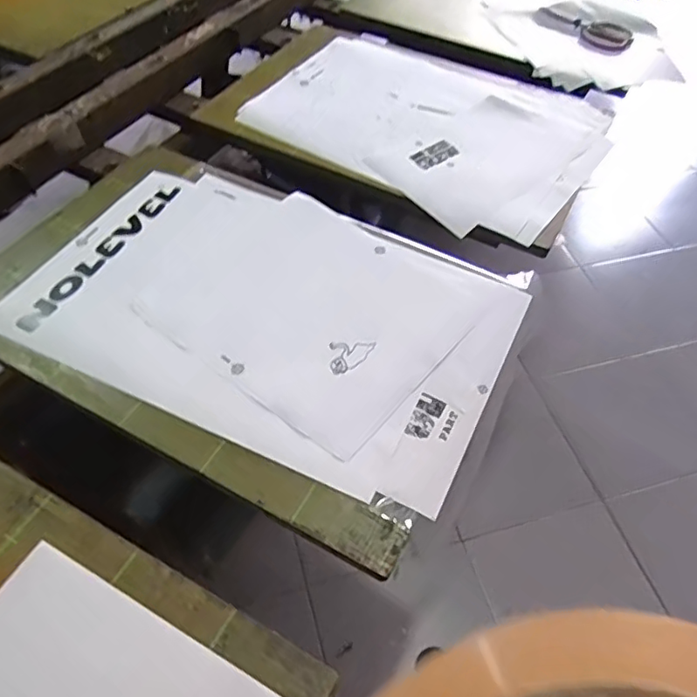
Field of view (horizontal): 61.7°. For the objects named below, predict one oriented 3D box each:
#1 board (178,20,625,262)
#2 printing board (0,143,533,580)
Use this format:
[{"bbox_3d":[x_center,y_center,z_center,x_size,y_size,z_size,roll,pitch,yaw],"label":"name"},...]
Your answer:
[{"bbox_3d":[0.119,-0.402,0.965,0.597,0.025,0.455,30,57,20],"label":"board"},{"bbox_3d":[-0.120,-0.051,0.686,0.584,0.024,0.391,24,55,16],"label":"printing board"}]

